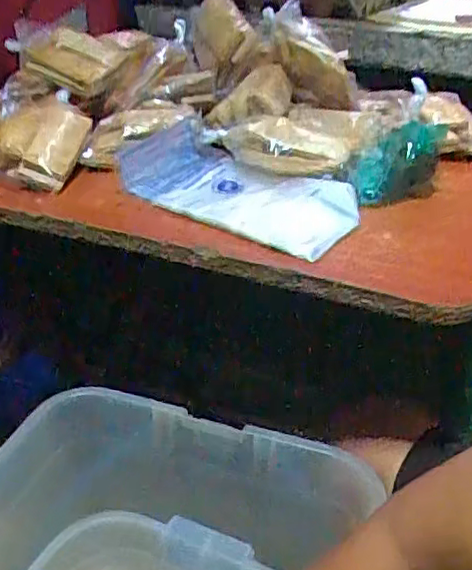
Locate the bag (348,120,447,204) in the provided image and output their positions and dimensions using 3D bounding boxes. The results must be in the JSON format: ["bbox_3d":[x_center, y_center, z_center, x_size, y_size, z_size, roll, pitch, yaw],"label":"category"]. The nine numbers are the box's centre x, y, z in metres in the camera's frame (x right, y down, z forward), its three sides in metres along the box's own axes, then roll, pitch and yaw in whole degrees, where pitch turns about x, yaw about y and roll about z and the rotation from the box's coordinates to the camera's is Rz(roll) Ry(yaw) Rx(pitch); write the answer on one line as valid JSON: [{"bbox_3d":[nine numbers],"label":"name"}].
[{"bbox_3d":[0.145,-0.112,0.564,0.063,0.055,0.105,16,35,21],"label":"bag"}]

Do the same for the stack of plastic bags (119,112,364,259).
[{"bbox_3d":[-0.004,-0.082,0.541,0.223,0.040,0.095,24,39,31],"label":"stack of plastic bags"}]

